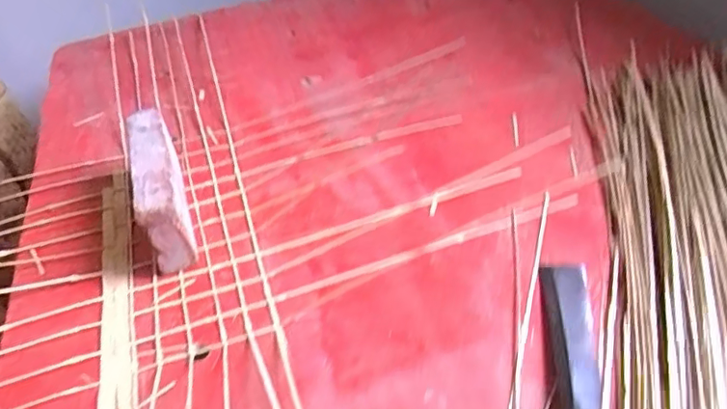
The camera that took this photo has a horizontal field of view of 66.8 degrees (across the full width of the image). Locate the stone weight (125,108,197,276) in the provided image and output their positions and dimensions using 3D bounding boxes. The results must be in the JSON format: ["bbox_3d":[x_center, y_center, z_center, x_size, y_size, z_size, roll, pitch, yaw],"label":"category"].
[{"bbox_3d":[-0.278,-0.033,0.741,0.047,0.101,0.235,-16,55,-11],"label":"stone weight"}]

